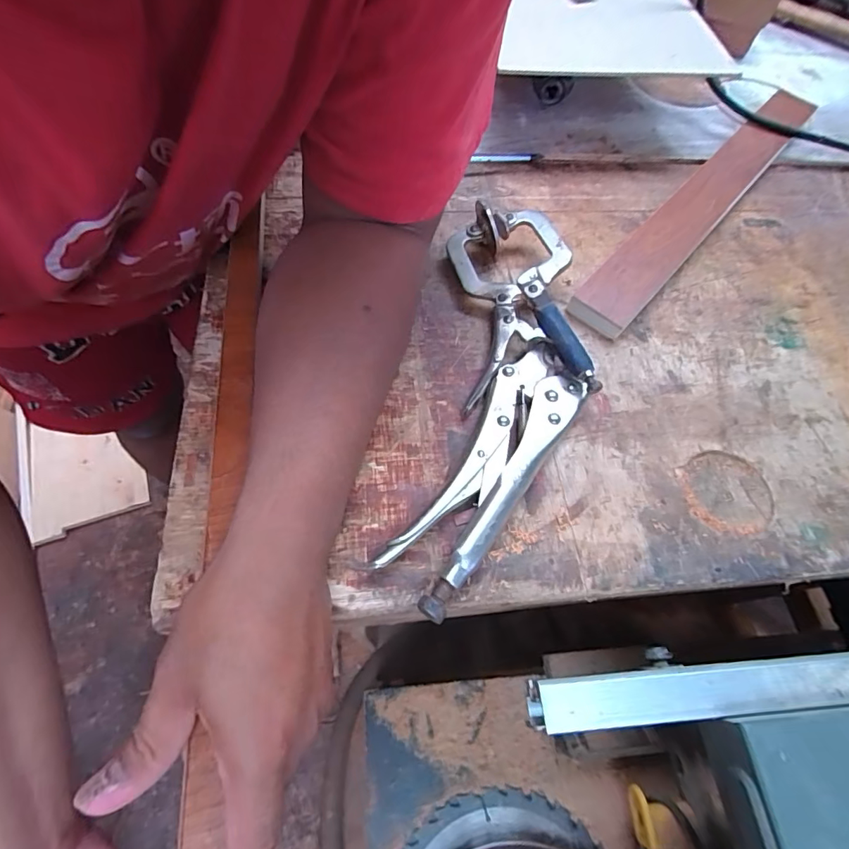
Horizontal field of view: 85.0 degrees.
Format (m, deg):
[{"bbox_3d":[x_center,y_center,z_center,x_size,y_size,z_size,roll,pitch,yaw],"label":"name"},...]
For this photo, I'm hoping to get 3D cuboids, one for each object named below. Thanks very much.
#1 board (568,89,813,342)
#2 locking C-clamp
[{"bbox_3d":[0.260,-0.212,0.426,0.048,0.014,0.391,41,70,11],"label":"board"},{"bbox_3d":[0.055,-0.030,0.320,0.111,0.033,0.305,11,62,2],"label":"locking C-clamp"}]

